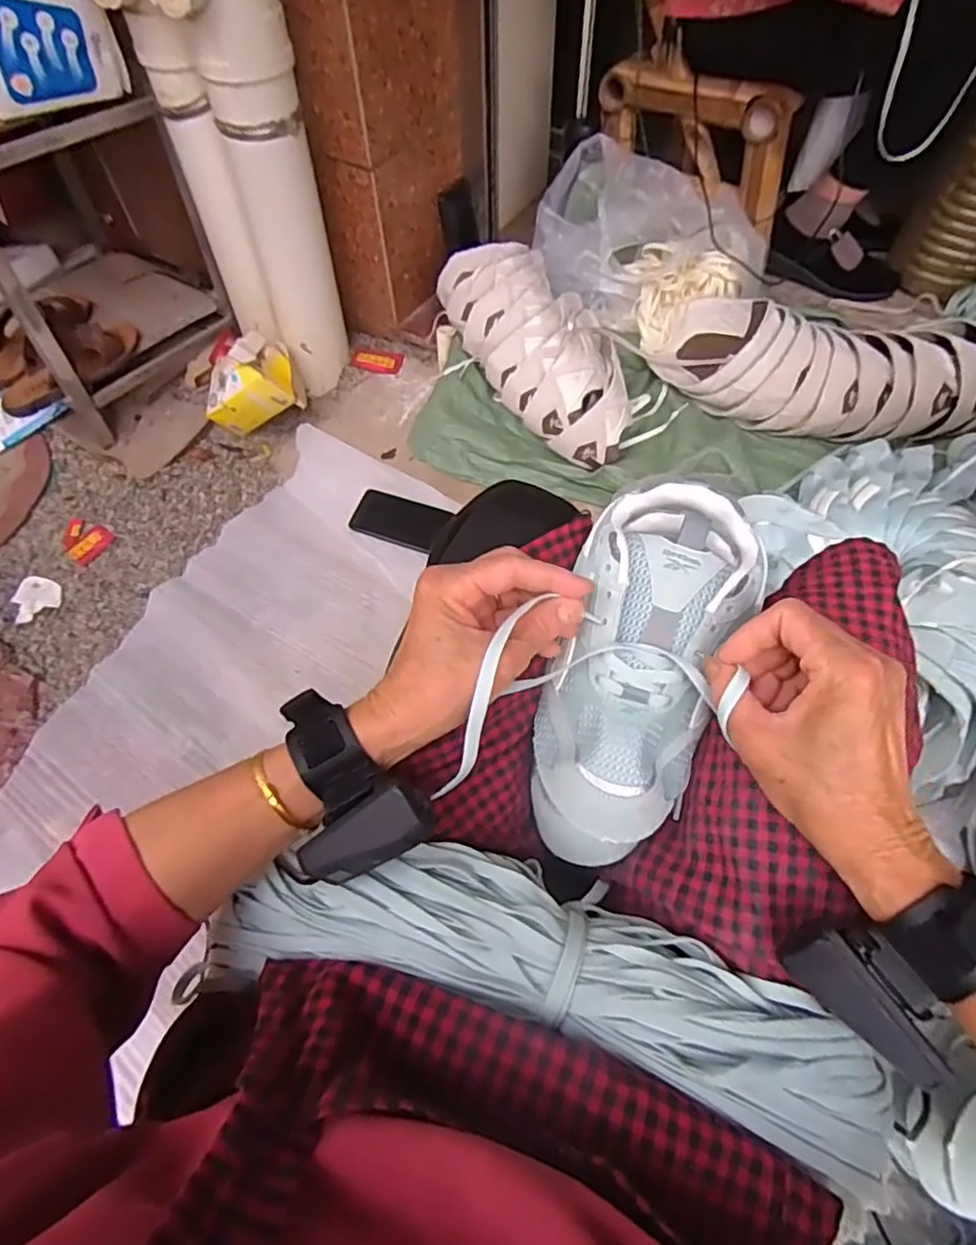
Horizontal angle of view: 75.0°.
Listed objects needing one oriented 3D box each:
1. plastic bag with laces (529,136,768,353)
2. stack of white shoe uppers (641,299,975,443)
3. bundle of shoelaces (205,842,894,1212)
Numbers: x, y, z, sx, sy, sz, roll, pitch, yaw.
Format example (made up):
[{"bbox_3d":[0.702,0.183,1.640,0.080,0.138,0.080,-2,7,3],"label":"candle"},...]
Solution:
[{"bbox_3d":[0.246,-0.619,1.028,0.392,0.173,0.200,38,67,21],"label":"plastic bag with laces"},{"bbox_3d":[0.467,-0.366,0.907,0.493,0.107,0.181,18,61,12],"label":"stack of white shoe uppers"},{"bbox_3d":[0.024,0.182,0.336,0.360,0.064,0.090,14,60,10],"label":"bundle of shoelaces"}]

